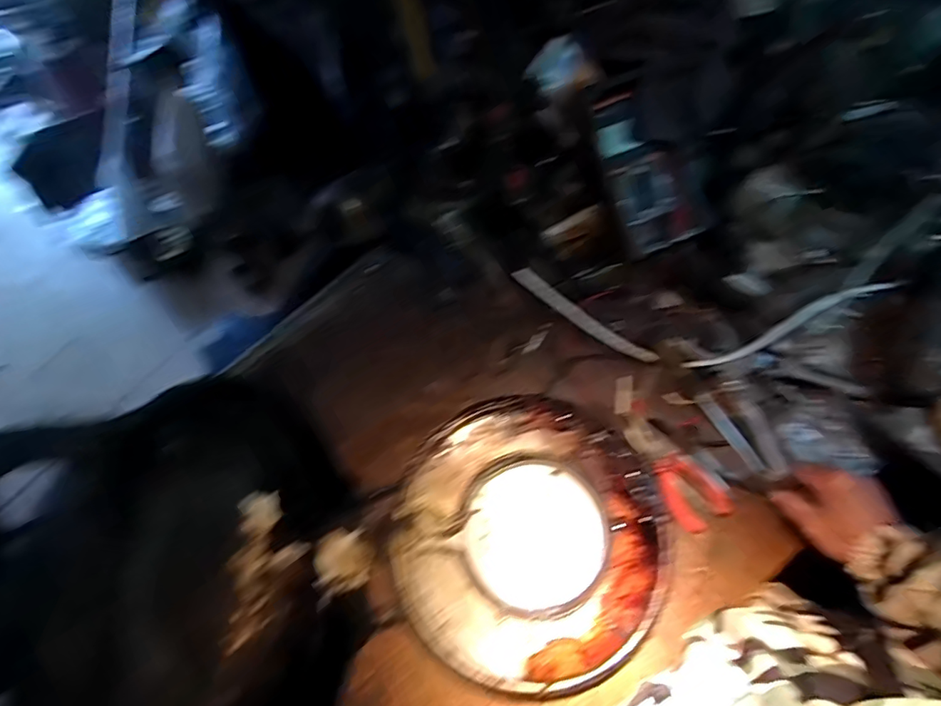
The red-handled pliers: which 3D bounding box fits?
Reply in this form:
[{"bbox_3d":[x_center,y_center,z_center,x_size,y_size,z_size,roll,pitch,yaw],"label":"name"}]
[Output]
[{"bbox_3d":[0.239,0.133,0.596,0.058,0.020,0.140,-28,72,-9],"label":"red-handled pliers"}]

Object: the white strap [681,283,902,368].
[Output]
[{"bbox_3d":[0.385,-0.033,0.615,0.261,0.030,0.021,-28,71,8],"label":"white strap"}]

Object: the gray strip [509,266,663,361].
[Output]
[{"bbox_3d":[0.142,-0.046,0.639,0.199,0.031,0.018,34,74,12],"label":"gray strip"}]

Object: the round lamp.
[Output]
[{"bbox_3d":[0.067,0.199,0.564,0.294,0.044,0.294,0,70,1],"label":"round lamp"}]

